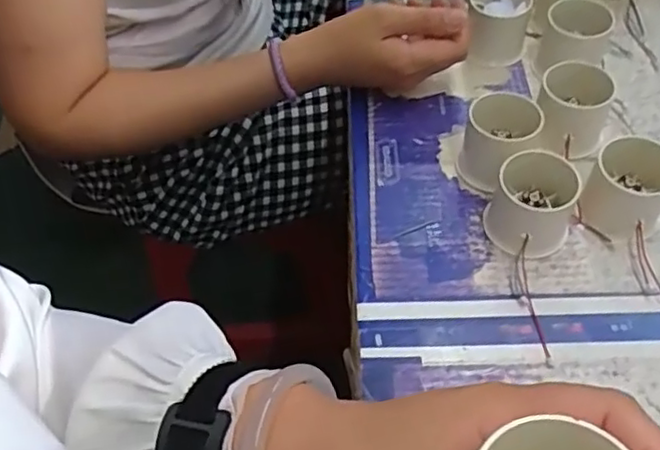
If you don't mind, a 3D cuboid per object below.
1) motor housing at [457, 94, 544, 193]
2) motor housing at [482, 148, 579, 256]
[{"bbox_3d":[0.121,-0.059,0.452,0.058,0.048,0.056,-23,56,-13],"label":"motor housing"},{"bbox_3d":[0.135,-0.013,0.427,0.055,0.049,0.055,18,58,16],"label":"motor housing"}]

